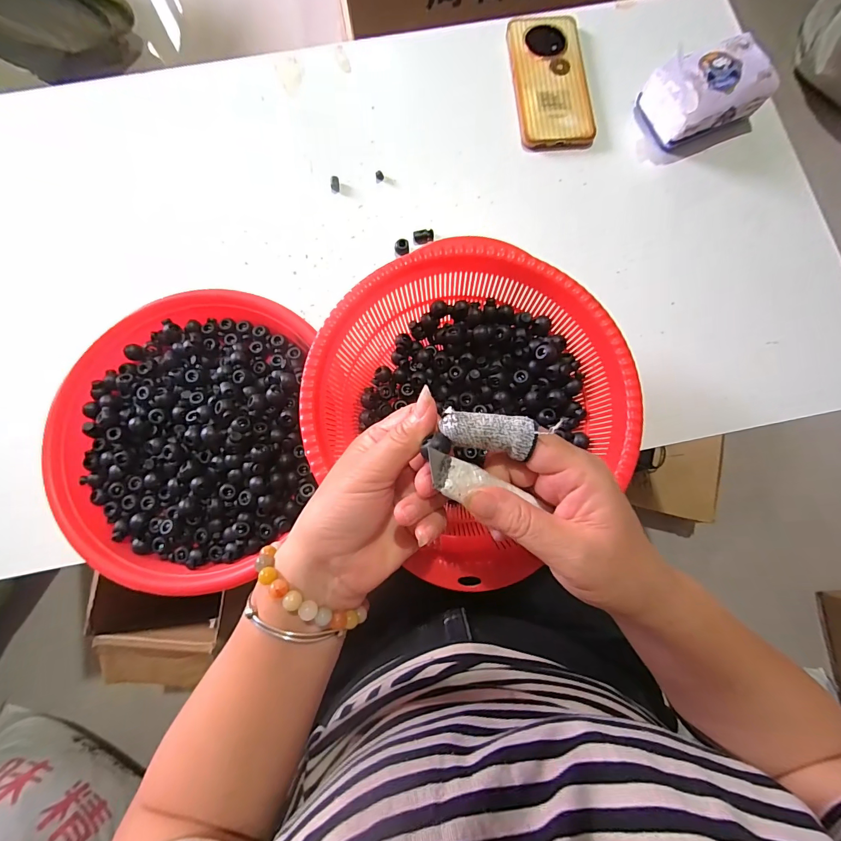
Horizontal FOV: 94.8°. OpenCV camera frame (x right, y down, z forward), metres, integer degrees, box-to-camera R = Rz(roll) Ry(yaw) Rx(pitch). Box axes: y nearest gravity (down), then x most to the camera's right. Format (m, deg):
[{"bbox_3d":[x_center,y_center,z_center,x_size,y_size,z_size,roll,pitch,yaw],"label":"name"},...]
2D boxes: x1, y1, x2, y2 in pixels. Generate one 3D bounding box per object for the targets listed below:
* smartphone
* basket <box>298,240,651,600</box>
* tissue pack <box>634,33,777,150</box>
[{"bbox_3d":[0.141,-0.370,0.424,0.079,0.015,0.159,-5,79,-2],"label":"smartphone"},{"bbox_3d":[0.035,-0.015,0.316,0.220,0.088,0.220,0,79,-1],"label":"basket"},{"bbox_3d":[0.293,-0.338,0.398,0.113,0.052,0.074,-22,80,-5],"label":"tissue pack"}]

